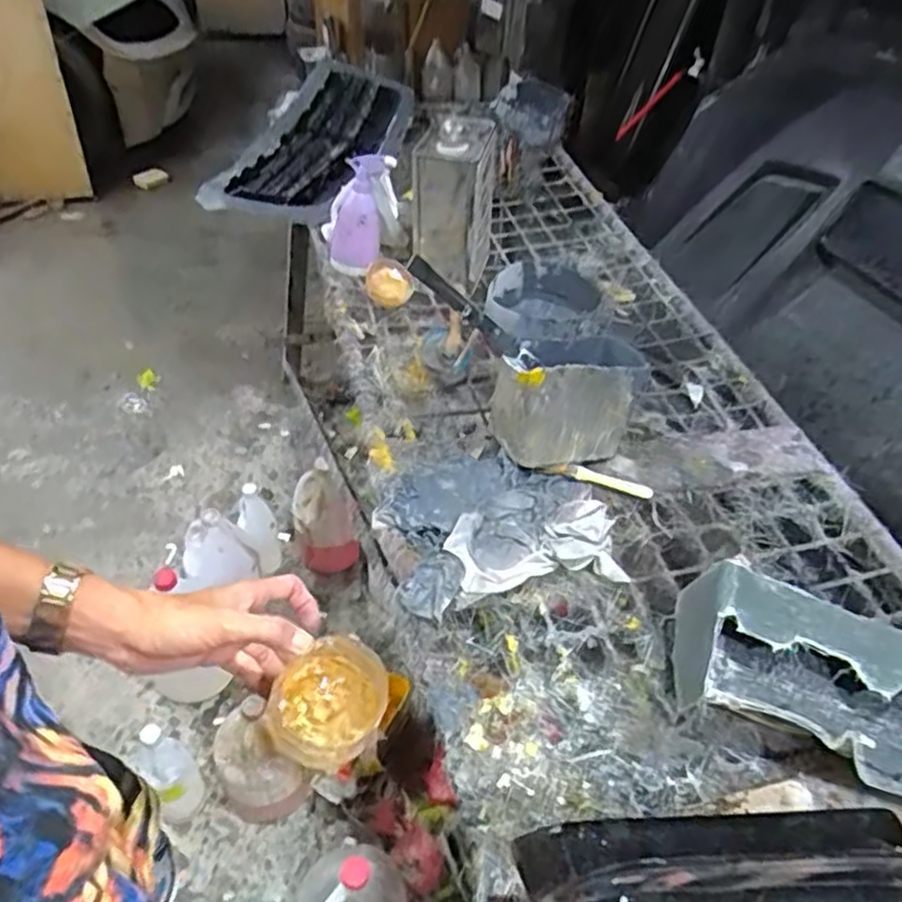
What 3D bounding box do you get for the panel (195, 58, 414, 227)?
[{"bbox_3d":[-0.273,-0.682,1.543,0.299,0.058,0.628,13,51,3],"label":"panel"}]

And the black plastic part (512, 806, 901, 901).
[{"bbox_3d":[0.190,0.282,0.468,0.272,0.085,0.090,-2,43,-4],"label":"black plastic part"}]

